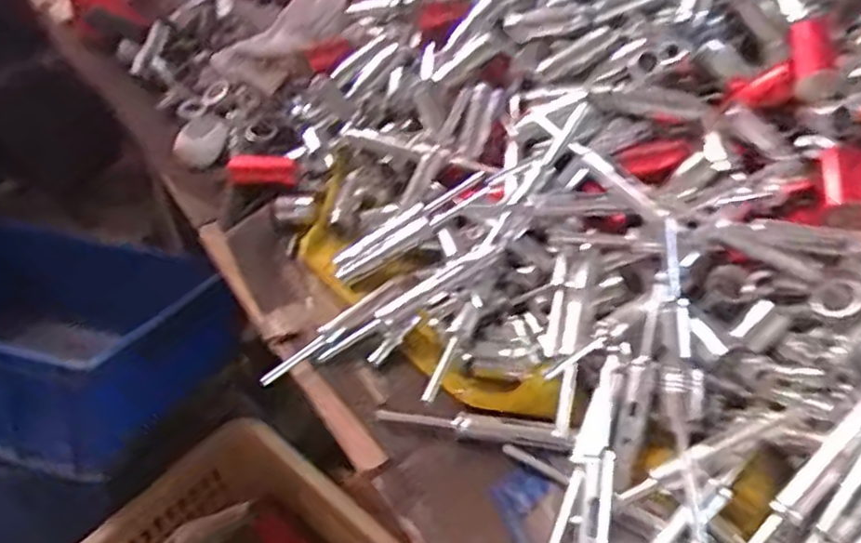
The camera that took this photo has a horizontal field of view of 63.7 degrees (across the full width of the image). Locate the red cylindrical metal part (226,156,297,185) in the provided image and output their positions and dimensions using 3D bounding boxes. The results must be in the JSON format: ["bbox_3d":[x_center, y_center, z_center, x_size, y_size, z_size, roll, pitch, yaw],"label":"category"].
[{"bbox_3d":[-0.158,-0.096,0.655,0.062,0.020,0.023,1,45,-18],"label":"red cylindrical metal part"}]

